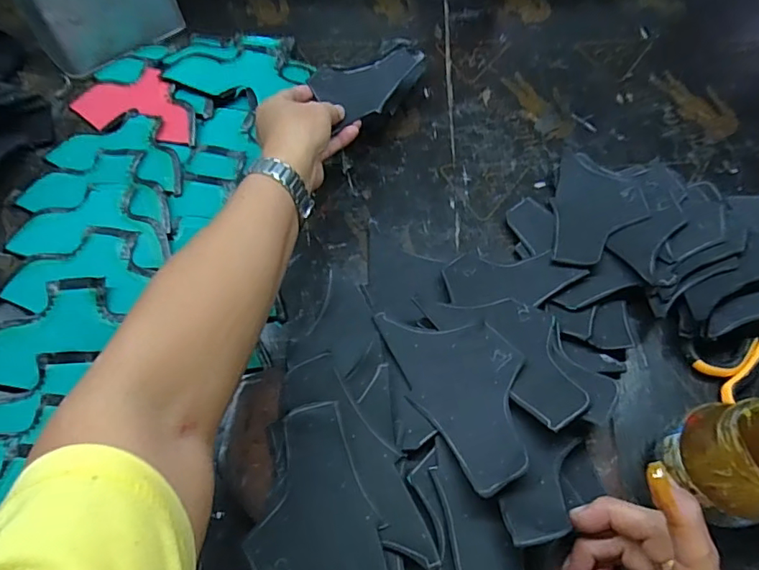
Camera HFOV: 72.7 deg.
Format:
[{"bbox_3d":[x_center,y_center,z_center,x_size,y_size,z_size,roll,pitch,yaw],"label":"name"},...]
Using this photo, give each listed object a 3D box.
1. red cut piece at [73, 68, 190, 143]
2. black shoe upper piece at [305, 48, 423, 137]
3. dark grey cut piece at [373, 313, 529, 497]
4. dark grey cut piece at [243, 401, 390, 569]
[{"bbox_3d":[-0.259,-0.197,0.556,0.161,0.021,0.082,19,61,13],"label":"red cut piece"},{"bbox_3d":[-0.009,-0.197,0.505,0.110,0.011,0.077,-11,58,-5],"label":"black shoe upper piece"},{"bbox_3d":[0.062,0.065,0.356,0.079,0.013,0.136,-27,55,-15],"label":"dark grey cut piece"},{"bbox_3d":[-0.041,0.148,0.314,0.074,0.008,0.136,-20,65,-5],"label":"dark grey cut piece"}]

